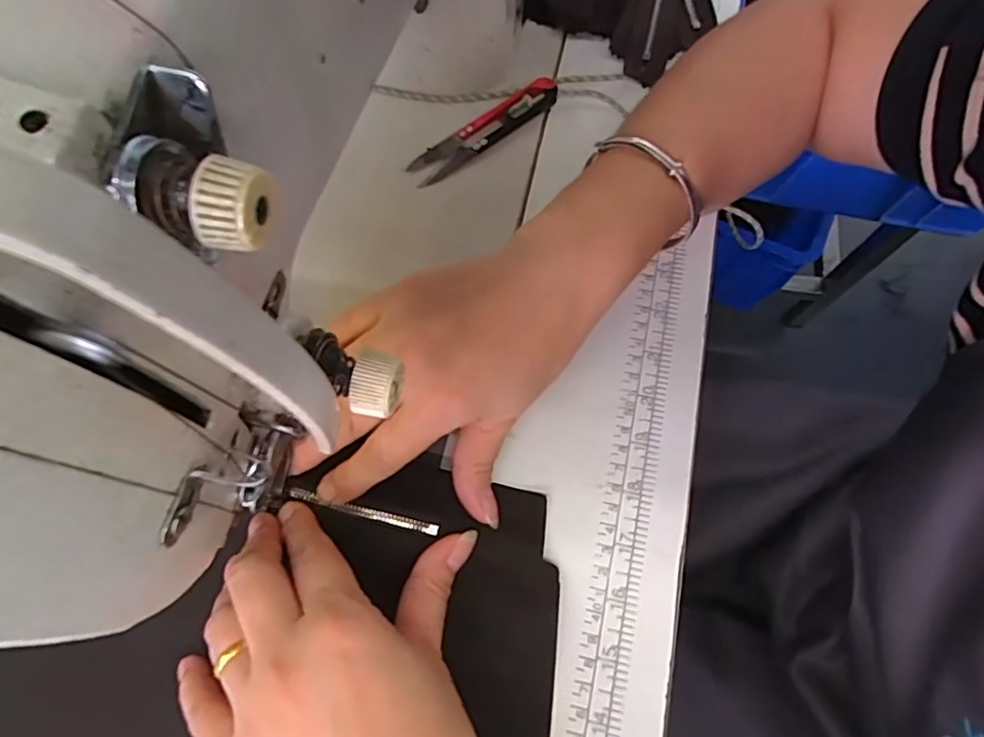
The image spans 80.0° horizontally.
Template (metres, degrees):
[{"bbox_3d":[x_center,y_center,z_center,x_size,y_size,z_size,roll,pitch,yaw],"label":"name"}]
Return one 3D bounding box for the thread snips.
[{"bbox_3d":[-0.004,-0.147,0.357,0.103,0.011,0.024,-36,73,-12],"label":"thread snips"}]

